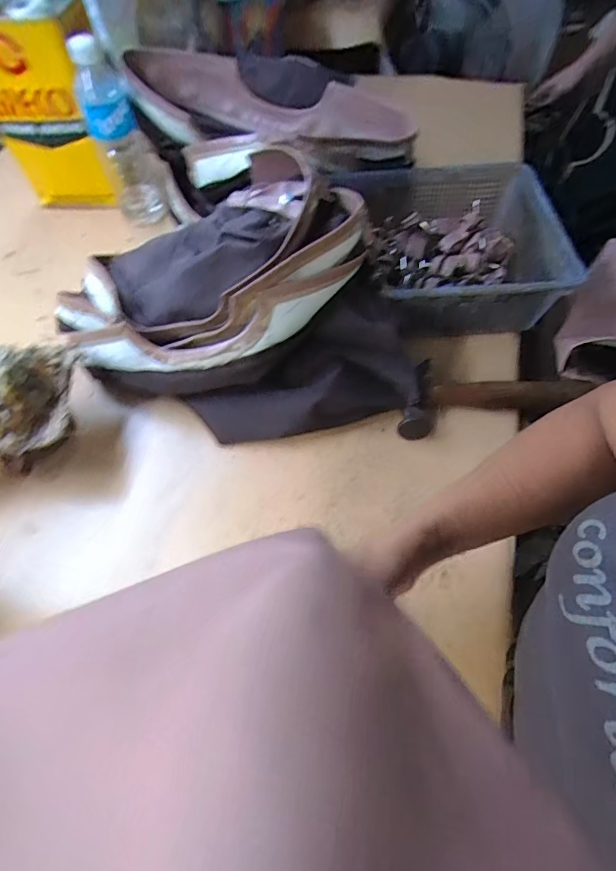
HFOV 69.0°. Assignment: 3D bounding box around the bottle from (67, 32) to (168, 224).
[{"bbox_3d":[-0.248,-0.393,0.605,0.063,0.211,0.054,-36,64,-17],"label":"bottle"}]

